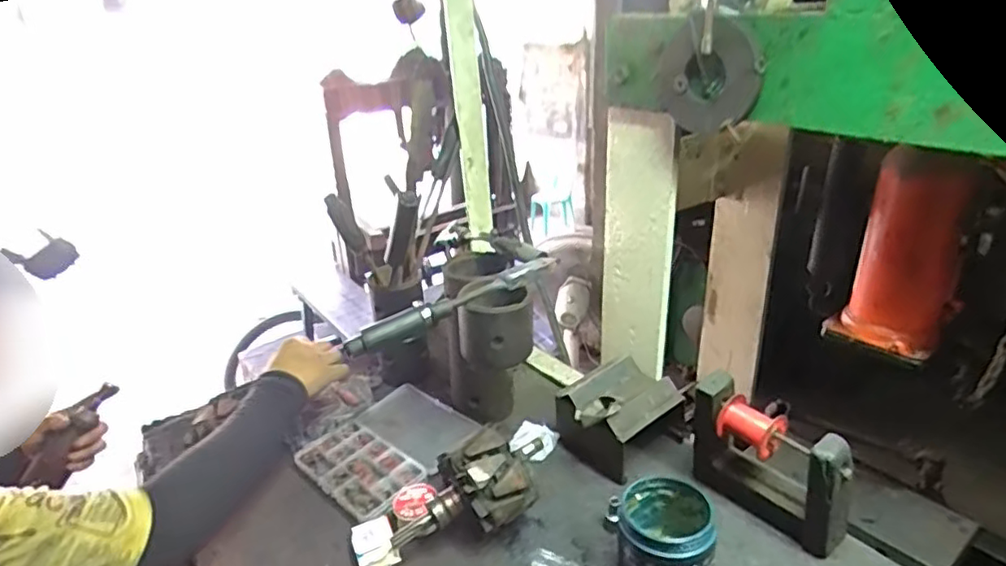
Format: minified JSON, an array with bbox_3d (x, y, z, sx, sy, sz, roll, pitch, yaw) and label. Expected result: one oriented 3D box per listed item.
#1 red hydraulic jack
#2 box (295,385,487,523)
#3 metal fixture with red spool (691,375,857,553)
[{"bbox_3d":[0.508,-0.041,0.798,0.130,0.237,0.118,15,30,33],"label":"red hydraulic jack"},{"bbox_3d":[-0.148,0.224,0.845,0.173,0.042,0.200,19,32,38],"label":"box"},{"bbox_3d":[0.278,0.197,0.679,0.047,0.144,0.171,-20,30,-33],"label":"metal fixture with red spool"}]

